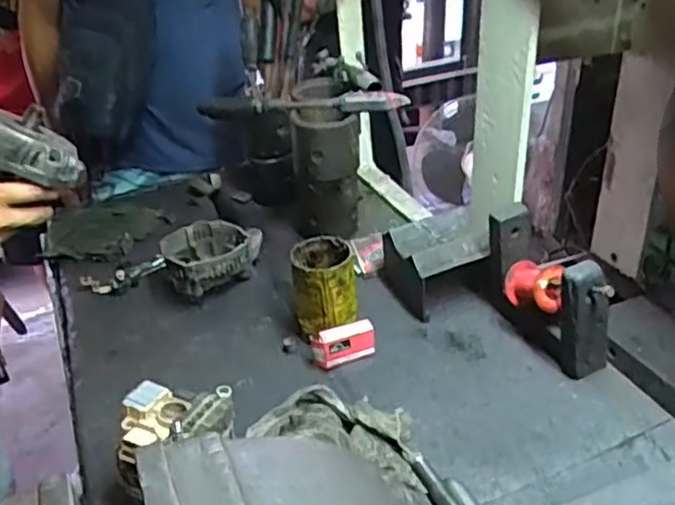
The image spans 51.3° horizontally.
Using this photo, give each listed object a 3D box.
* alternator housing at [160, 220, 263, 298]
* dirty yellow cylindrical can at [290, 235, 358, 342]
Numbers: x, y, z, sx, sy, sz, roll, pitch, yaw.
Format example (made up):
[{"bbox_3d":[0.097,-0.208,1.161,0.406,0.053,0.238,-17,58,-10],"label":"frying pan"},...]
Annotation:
[{"bbox_3d":[-0.173,0.013,1.003,0.138,0.079,0.109,-10,32,-11],"label":"alternator housing"},{"bbox_3d":[-0.016,0.053,0.867,0.075,0.115,0.086,-7,32,-5],"label":"dirty yellow cylindrical can"}]

